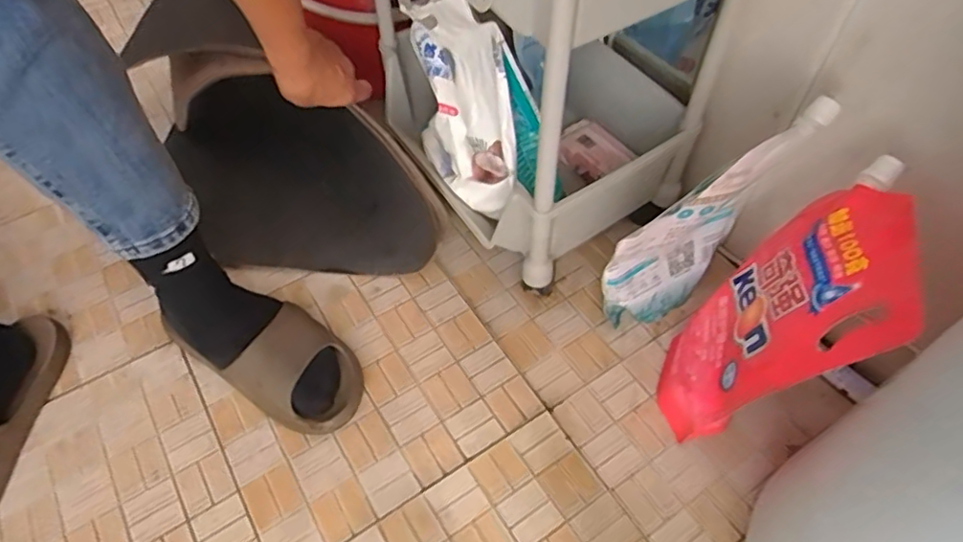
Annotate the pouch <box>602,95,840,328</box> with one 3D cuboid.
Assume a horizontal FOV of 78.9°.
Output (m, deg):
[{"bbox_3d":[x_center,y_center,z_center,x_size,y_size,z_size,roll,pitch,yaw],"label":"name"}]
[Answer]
[{"bbox_3d":[0.193,-0.032,0.540,0.157,0.255,0.045,-23,58,-13],"label":"pouch"}]

